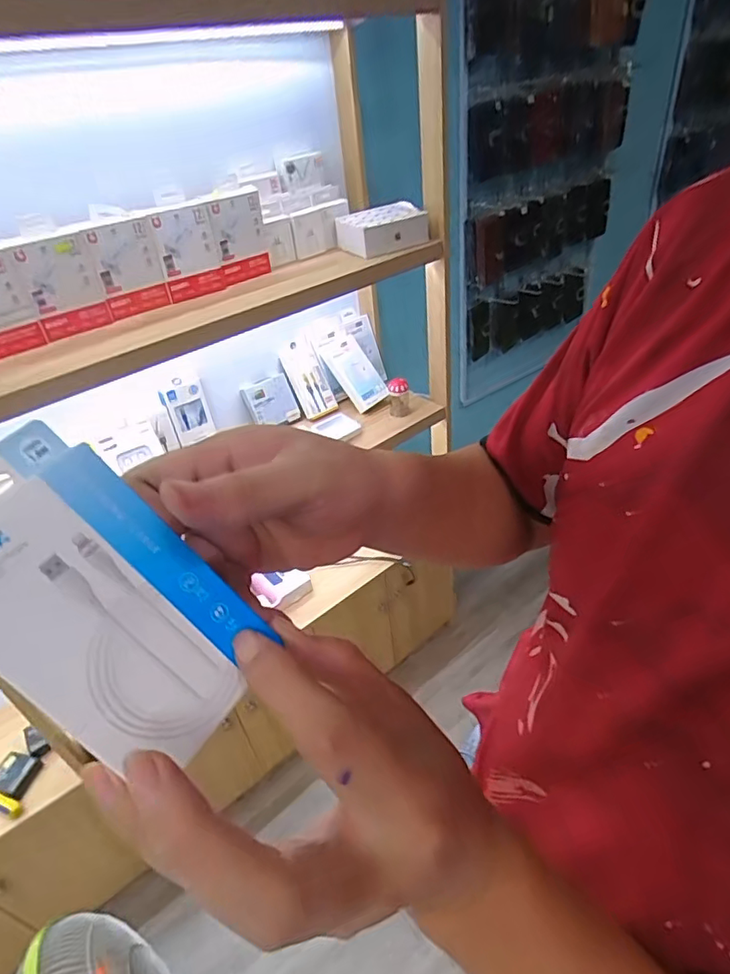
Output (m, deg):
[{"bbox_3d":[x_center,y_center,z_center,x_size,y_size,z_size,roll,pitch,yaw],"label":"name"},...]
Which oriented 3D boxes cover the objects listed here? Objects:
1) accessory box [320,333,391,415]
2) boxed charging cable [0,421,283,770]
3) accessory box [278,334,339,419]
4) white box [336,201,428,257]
[{"bbox_3d":[-0.026,-0.276,1.288,0.091,0.178,0.037,-35,0,-12],"label":"accessory box"},{"bbox_3d":[-0.097,0.040,0.193,0.019,0.125,0.068,-20,24,54],"label":"boxed charging cable"},{"bbox_3d":[-0.137,-0.261,1.269,0.081,0.188,0.018,-26,19,-8],"label":"accessory box"},{"bbox_3d":[0.023,-0.500,1.035,0.177,0.067,0.104,-25,39,-22],"label":"white box"}]

